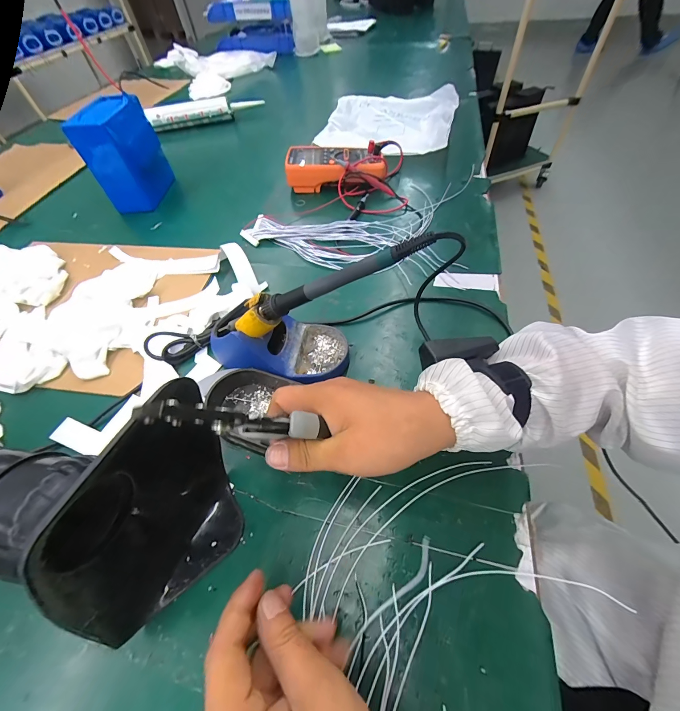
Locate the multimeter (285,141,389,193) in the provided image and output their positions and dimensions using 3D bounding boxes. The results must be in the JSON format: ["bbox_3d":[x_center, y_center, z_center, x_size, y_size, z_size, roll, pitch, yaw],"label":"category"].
[{"bbox_3d":[-0.007,-0.355,0.583,0.186,0.049,0.090,7,56,9],"label":"multimeter"}]

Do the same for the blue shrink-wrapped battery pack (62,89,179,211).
[{"bbox_3d":[-0.391,-0.368,0.563,0.076,0.140,0.132,2,55,5],"label":"blue shrink-wrapped battery pack"}]

